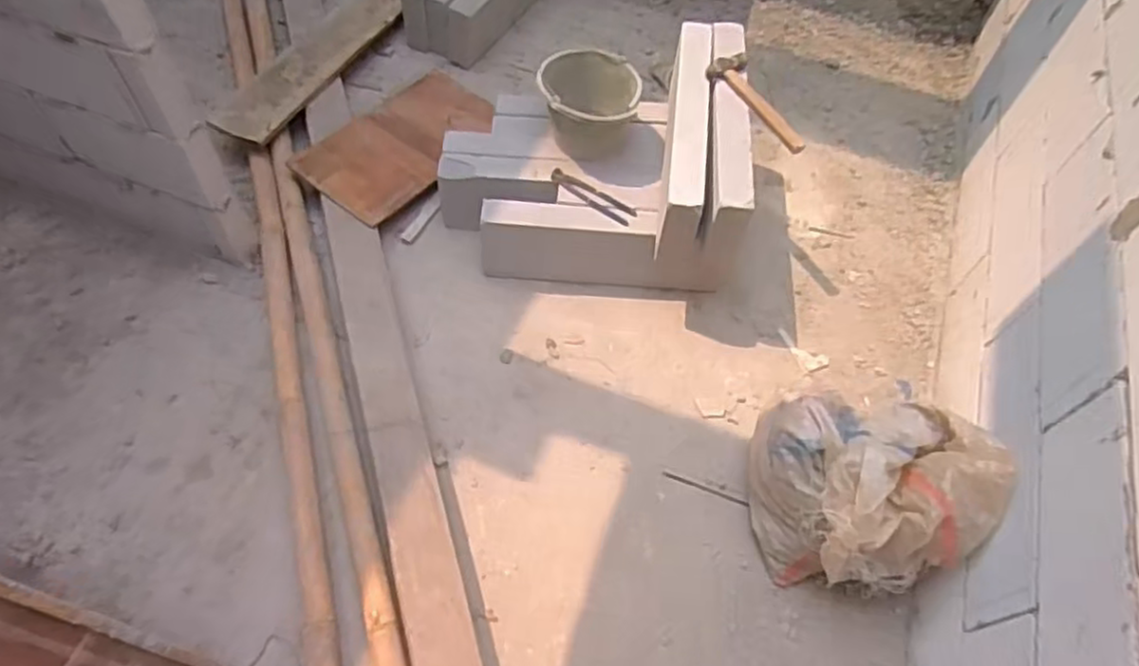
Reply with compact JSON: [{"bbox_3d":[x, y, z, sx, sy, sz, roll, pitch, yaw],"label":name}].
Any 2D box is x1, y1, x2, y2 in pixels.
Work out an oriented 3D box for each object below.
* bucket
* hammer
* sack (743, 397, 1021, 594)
[{"bbox_3d":[0.048,-0.548,1.753,0.224,0.189,0.264,-2,59,-7],"label":"bucket"},{"bbox_3d":[0.405,-0.510,1.583,0.093,0.045,0.303,-15,61,-14],"label":"hammer"},{"bbox_3d":[0.545,0.280,1.329,0.341,0.331,0.330,3,58,-3],"label":"sack"}]

